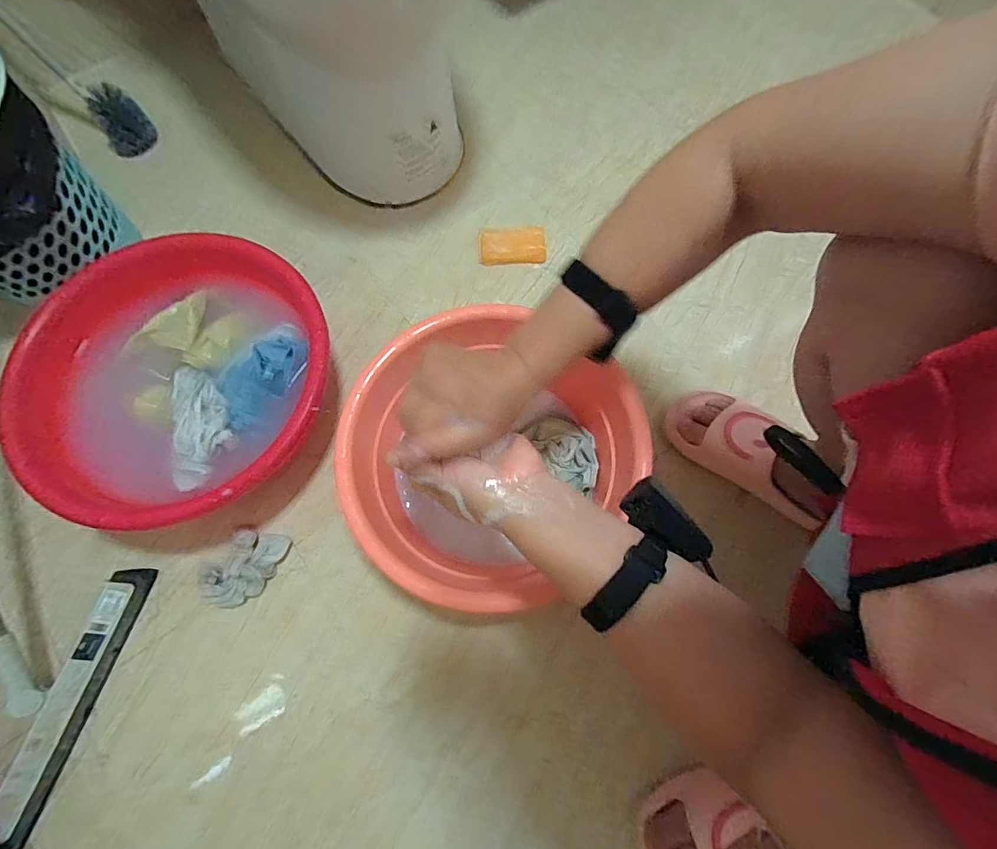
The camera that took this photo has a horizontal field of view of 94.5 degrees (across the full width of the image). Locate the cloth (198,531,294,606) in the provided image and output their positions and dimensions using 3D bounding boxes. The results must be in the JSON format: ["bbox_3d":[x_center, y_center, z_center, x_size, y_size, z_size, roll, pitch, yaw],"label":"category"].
[{"bbox_3d":[-0.320,0.178,0.575,0.071,0.026,0.111,37,76,10],"label":"cloth"}]

